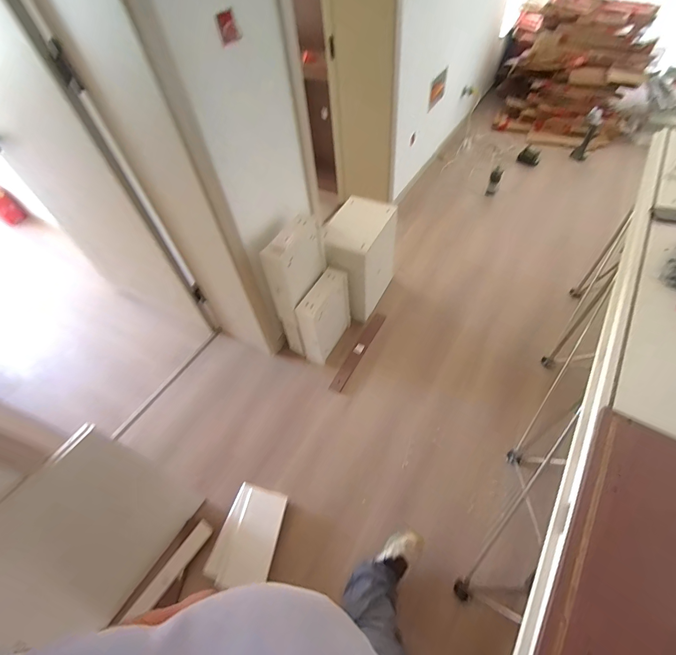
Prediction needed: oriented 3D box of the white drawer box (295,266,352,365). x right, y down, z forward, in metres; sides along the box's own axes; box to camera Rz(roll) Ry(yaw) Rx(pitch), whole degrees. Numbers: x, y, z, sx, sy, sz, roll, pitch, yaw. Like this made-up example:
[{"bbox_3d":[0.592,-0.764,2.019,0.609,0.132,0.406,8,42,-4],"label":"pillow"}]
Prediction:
[{"bbox_3d":[-0.057,-0.031,1.673,0.132,0.389,0.316,29,60,23],"label":"white drawer box"}]

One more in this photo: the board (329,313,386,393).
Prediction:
[{"bbox_3d":[0.111,0.110,1.772,0.067,0.028,0.508,24,59,20],"label":"board"}]

